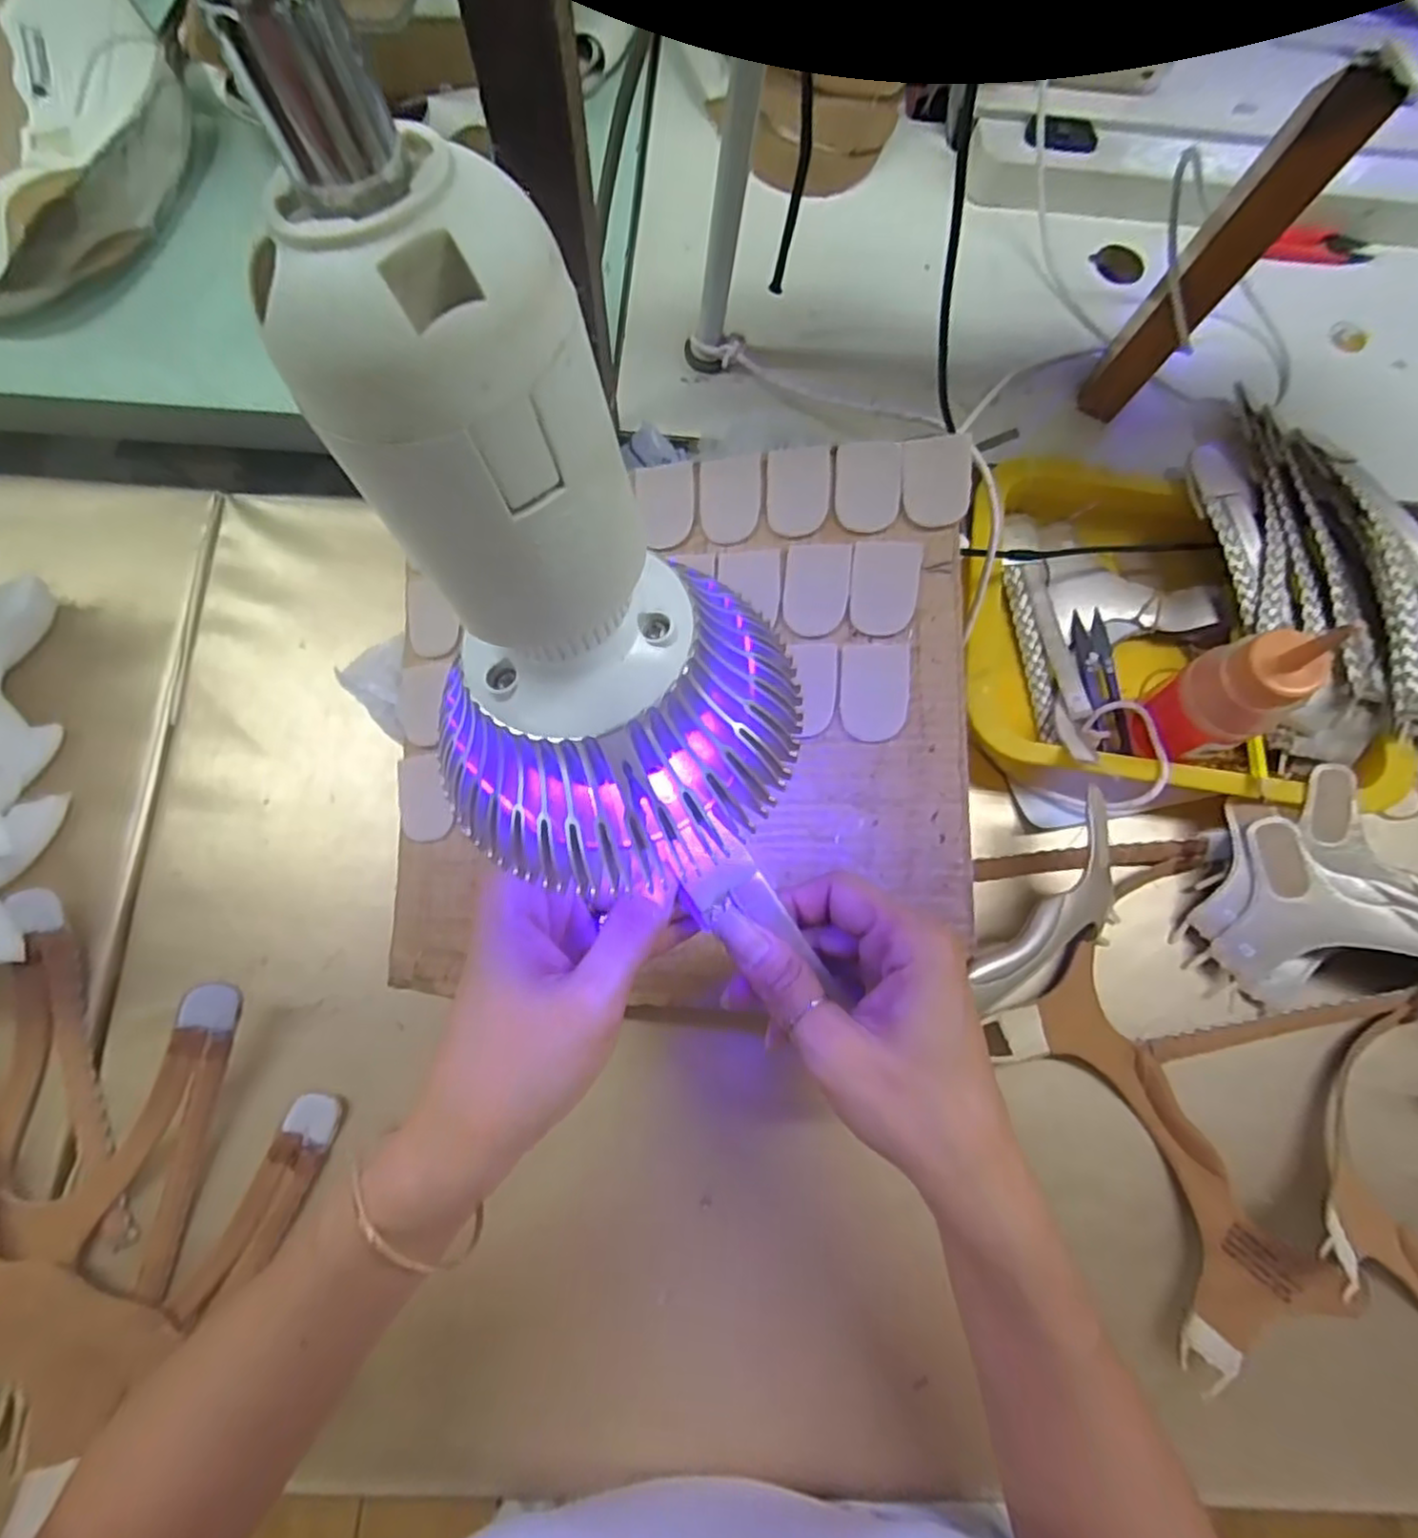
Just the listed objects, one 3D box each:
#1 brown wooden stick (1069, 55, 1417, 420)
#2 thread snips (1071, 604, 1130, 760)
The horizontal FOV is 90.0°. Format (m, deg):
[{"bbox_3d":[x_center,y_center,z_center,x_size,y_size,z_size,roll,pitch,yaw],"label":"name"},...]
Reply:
[{"bbox_3d":[0.255,-0.252,0.377,0.032,0.201,0.015,42,78,7],"label":"brown wooden stick"},{"bbox_3d":[0.244,-0.056,0.438,0.024,0.014,0.092,-2,77,-3],"label":"thread snips"}]

